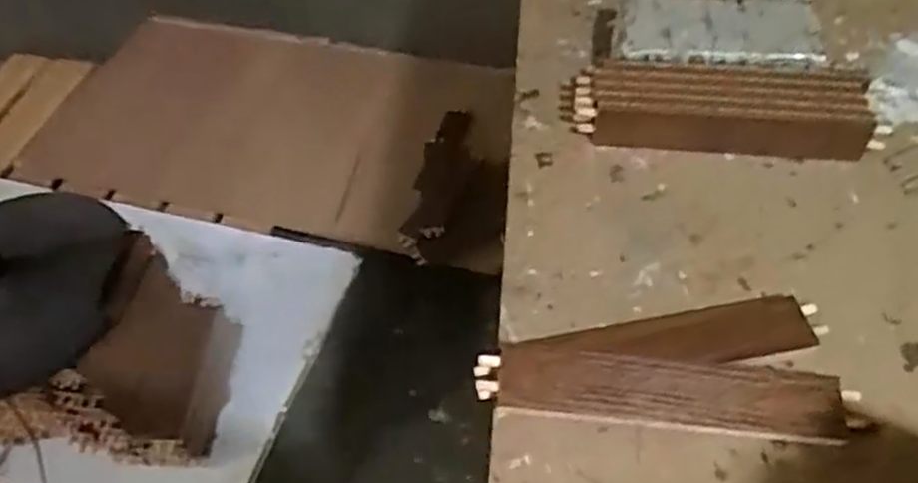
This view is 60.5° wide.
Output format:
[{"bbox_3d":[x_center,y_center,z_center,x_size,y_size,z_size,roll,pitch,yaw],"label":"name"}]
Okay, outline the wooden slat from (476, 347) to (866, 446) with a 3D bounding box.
[{"bbox_3d":[0.156,0.114,0.587,0.271,0.013,0.053,5,72,2],"label":"wooden slat"}]

